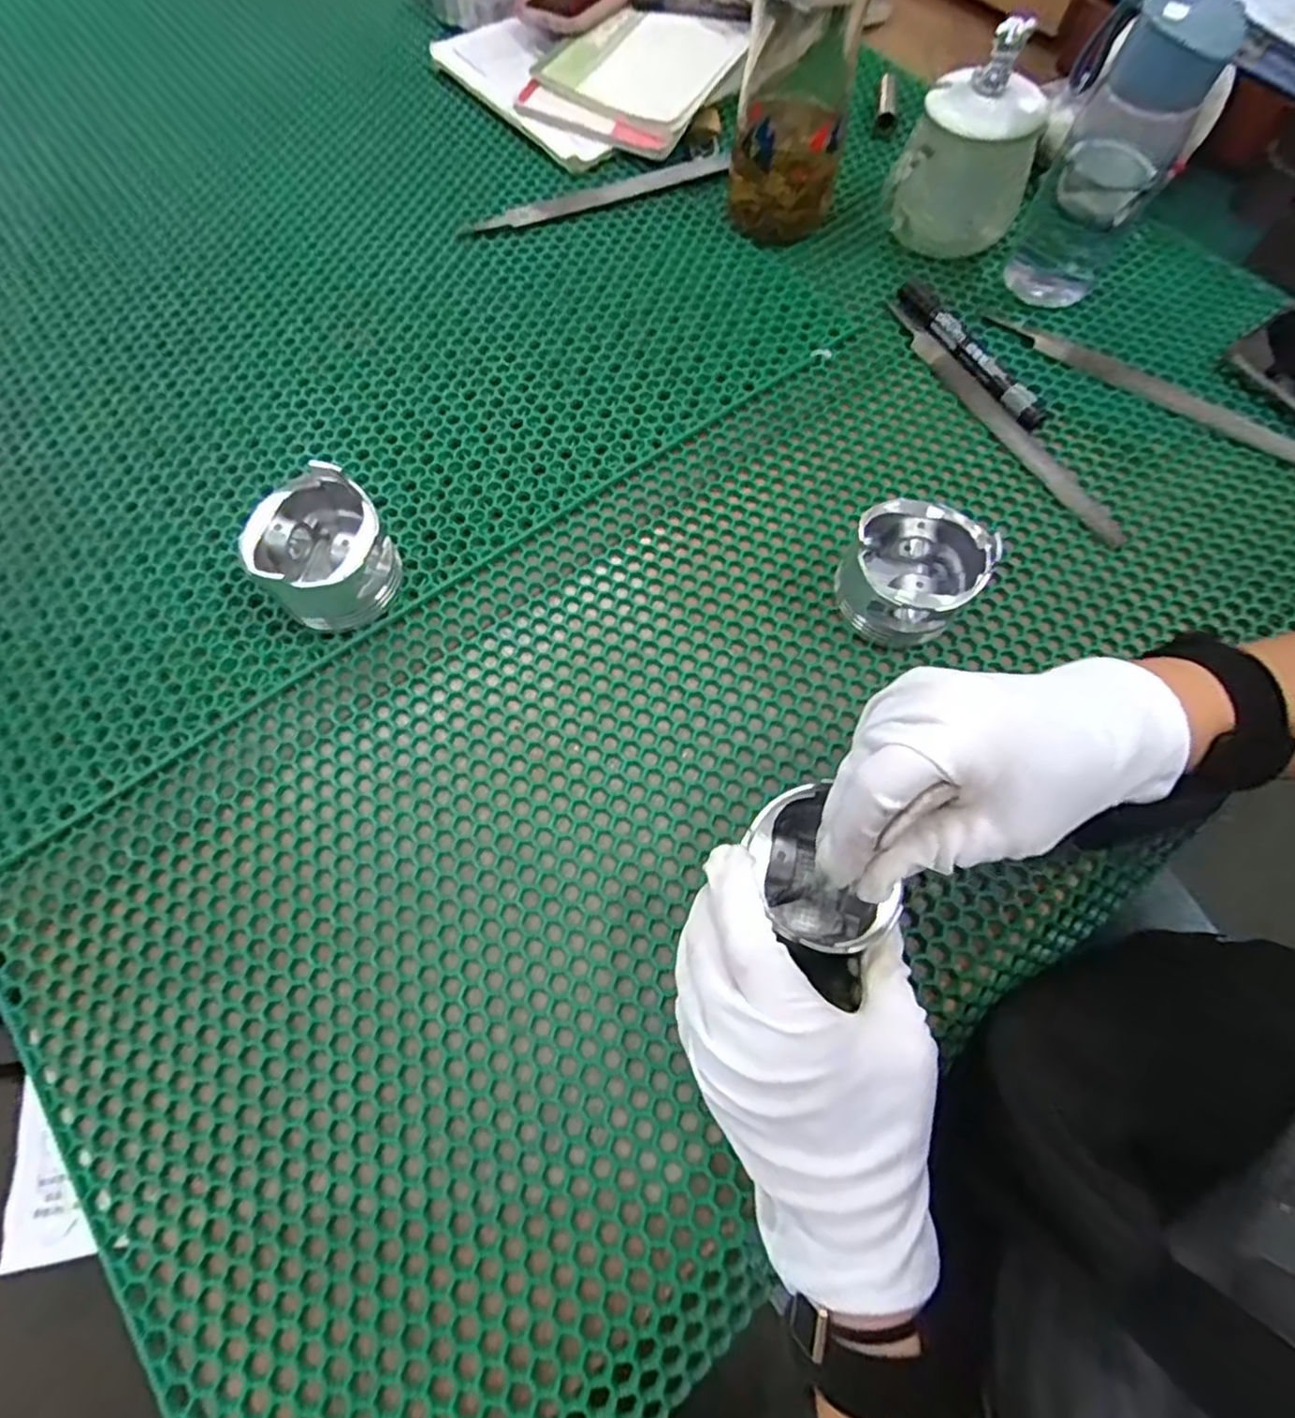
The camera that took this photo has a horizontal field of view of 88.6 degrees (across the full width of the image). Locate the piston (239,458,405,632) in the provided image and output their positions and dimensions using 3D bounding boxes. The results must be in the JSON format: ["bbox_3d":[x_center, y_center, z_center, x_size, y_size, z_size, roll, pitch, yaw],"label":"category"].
[{"bbox_3d":[-0.181,-0.086,0.372,0.071,0.057,0.068,0,69,-1],"label":"piston"}]

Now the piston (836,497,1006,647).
[{"bbox_3d":[0.147,-0.077,0.379,0.071,0.049,0.072,0,69,-1],"label":"piston"}]

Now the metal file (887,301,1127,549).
[{"bbox_3d":[0.237,-0.199,0.449,0.019,0.009,0.231,-30,72,-12],"label":"metal file"}]

